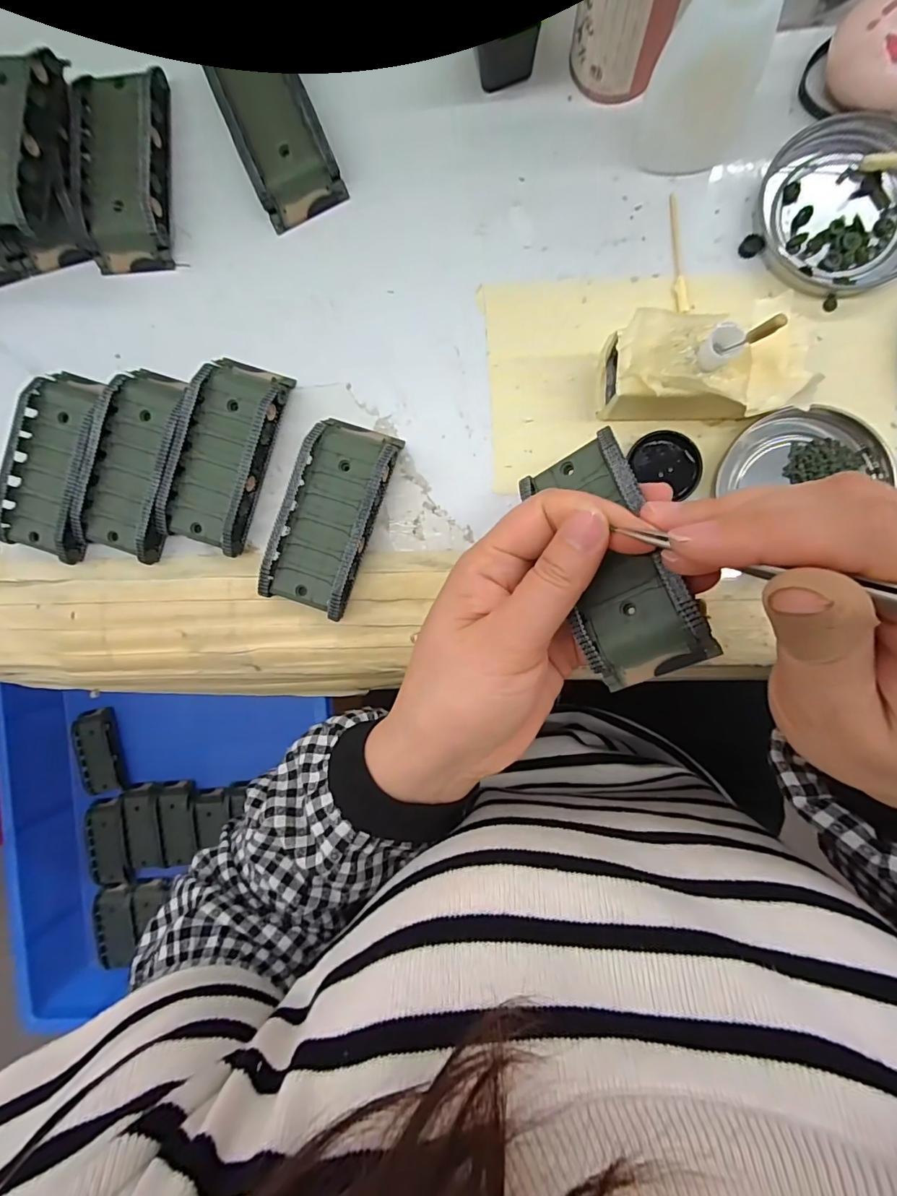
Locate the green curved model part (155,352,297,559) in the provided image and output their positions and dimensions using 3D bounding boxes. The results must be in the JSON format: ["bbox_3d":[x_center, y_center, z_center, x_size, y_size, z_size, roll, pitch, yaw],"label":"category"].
[{"bbox_3d":[-0.118,-0.076,0.252,0.044,0.020,0.096,19,92,5],"label":"green curved model part"}]

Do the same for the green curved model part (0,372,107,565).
[{"bbox_3d":[-0.211,-0.072,0.259,0.044,0.019,0.096,15,92,5],"label":"green curved model part"}]

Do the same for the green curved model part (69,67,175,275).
[{"bbox_3d":[-0.172,-0.226,0.254,0.045,0.021,0.094,0,91,5],"label":"green curved model part"}]

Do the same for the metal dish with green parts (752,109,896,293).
[{"bbox_3d":[0.188,-0.187,0.228,0.078,0.009,0.074,8,91,5],"label":"metal dish with green parts"}]

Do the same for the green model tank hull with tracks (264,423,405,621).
[{"bbox_3d":[-0.059,-0.042,0.245,0.045,0.024,0.094,19,92,5],"label":"green model tank hull with tracks"}]

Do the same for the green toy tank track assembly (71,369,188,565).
[{"bbox_3d":[-0.166,-0.072,0.256,0.044,0.017,0.095,18,92,5],"label":"green toy tank track assembly"}]

